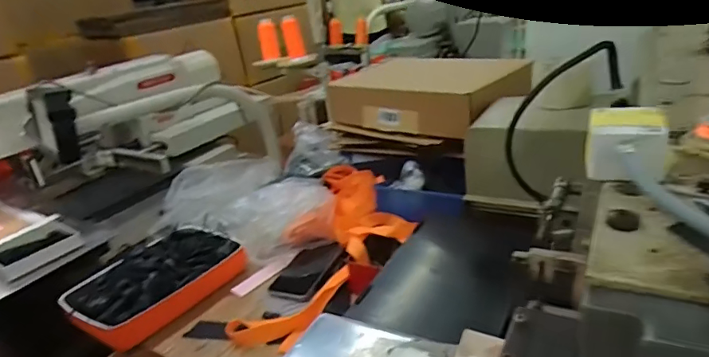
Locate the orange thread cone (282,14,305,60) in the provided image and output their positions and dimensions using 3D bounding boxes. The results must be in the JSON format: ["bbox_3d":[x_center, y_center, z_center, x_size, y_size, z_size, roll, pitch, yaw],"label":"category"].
[{"bbox_3d":[-0.167,-0.386,1.319,0.050,0.099,0.043,-9,23,-3],"label":"orange thread cone"}]

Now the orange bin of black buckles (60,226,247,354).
[{"bbox_3d":[-0.345,0.165,0.831,0.197,0.062,0.268,12,30,38],"label":"orange bin of black buckles"}]

